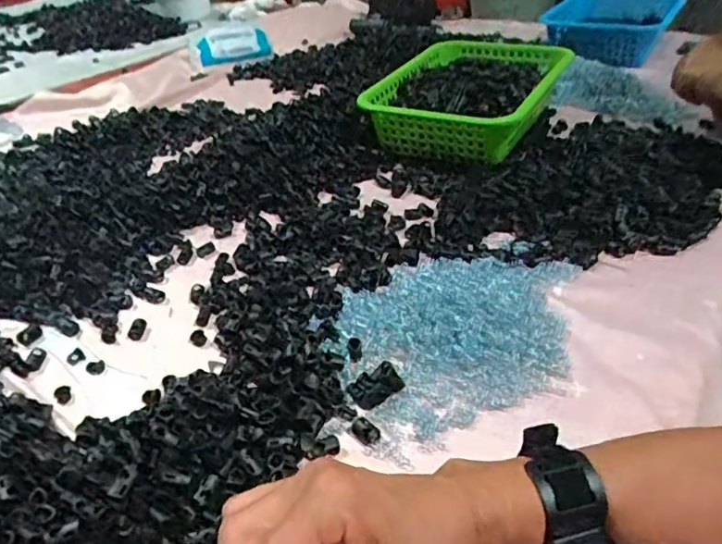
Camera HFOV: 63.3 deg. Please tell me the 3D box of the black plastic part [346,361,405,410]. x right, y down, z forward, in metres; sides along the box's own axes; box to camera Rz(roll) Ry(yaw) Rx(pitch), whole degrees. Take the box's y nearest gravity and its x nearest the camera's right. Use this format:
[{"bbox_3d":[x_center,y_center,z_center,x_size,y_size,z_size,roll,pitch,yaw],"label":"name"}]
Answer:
[{"bbox_3d":[0.010,0.085,0.452,0.039,0.015,0.027,-24,42,-27],"label":"black plastic part"}]

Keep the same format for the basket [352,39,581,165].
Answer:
[{"bbox_3d":[0.152,-0.248,0.834,0.211,0.084,0.293,17,41,23],"label":"basket"}]

